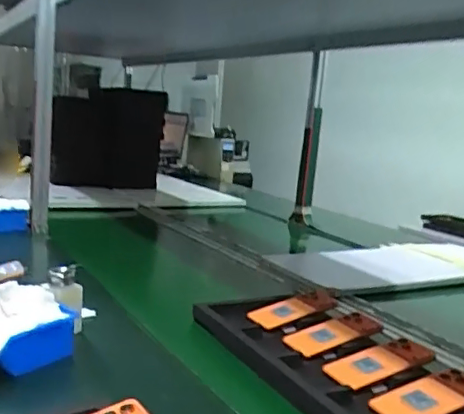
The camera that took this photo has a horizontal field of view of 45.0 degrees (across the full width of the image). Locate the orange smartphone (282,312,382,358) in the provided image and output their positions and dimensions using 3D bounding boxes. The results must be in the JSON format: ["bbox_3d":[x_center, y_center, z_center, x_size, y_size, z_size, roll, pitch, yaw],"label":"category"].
[{"bbox_3d":[0.167,0.211,0.941,0.153,0.018,0.084,-15,14,-13],"label":"orange smartphone"}]

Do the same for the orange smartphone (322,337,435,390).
[{"bbox_3d":[0.225,0.235,0.843,0.166,0.015,0.088,-13,15,-20],"label":"orange smartphone"}]

